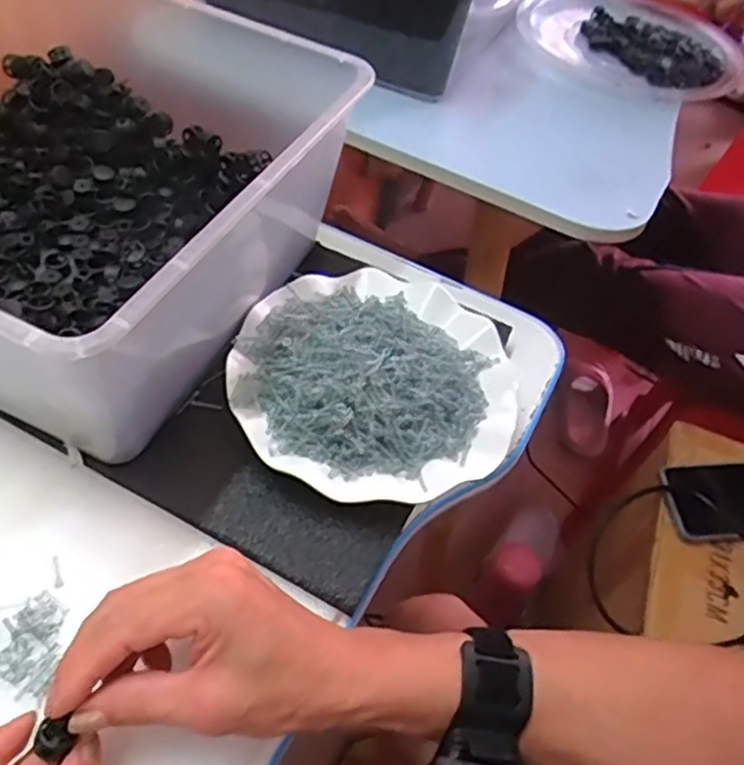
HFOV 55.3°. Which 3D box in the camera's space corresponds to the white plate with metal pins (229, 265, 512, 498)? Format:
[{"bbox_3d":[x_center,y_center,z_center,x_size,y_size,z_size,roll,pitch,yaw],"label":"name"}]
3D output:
[{"bbox_3d":[0.004,-0.009,0.459,0.179,0.036,0.170,4,52,-5],"label":"white plate with metal pins"}]

